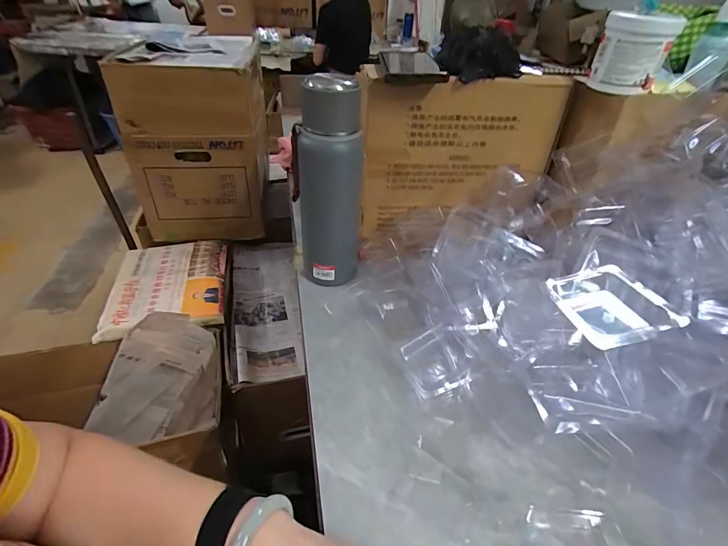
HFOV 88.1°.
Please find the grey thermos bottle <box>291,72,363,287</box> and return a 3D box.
[{"bbox_3d":[-0.048,-0.106,0.498,0.090,0.265,0.076,-2,38,-8],"label":"grey thermos bottle"}]

